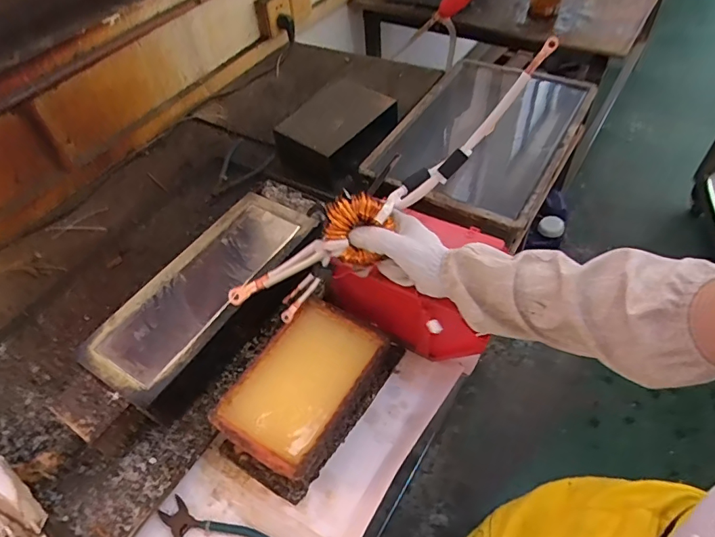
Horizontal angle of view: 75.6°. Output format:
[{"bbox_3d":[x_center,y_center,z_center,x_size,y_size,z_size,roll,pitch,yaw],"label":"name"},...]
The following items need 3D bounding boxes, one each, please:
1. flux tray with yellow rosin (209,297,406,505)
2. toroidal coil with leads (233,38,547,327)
[{"bbox_3d":[-0.061,0.148,0.570,0.132,0.068,0.223,25,57,24],"label":"flux tray with yellow rosin"},{"bbox_3d":[0.035,-0.075,0.518,0.437,0.073,0.061,-37,51,11],"label":"toroidal coil with leads"}]

